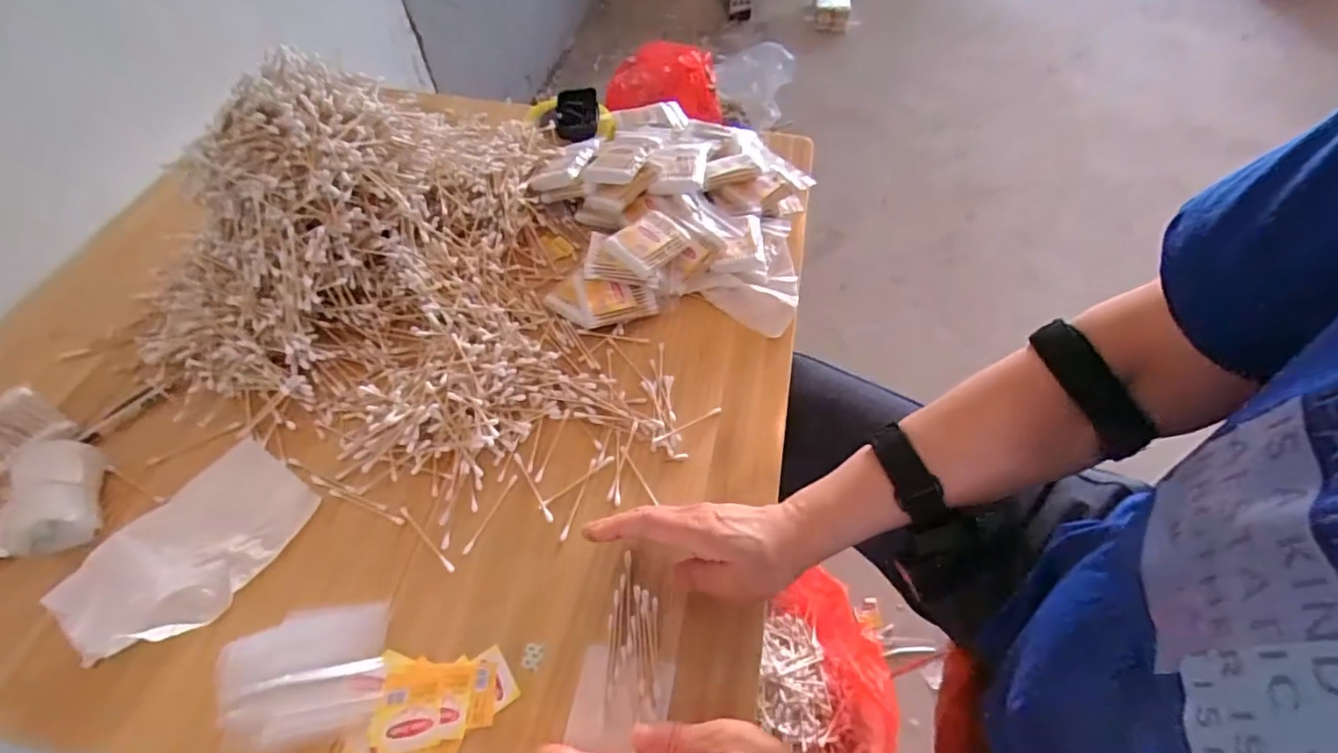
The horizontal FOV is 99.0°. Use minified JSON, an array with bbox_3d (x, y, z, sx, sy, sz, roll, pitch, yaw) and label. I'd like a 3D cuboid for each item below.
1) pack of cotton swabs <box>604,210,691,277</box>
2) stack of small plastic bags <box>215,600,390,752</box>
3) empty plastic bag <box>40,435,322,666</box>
[{"bbox_3d":[-0.021,-0.143,0.599,0.062,0.014,0.076,40,60,11],"label":"pack of cotton swabs"},{"bbox_3d":[-0.261,0.211,0.408,0.110,0.007,0.085,-8,57,-7],"label":"stack of small plastic bags"},{"bbox_3d":[-0.380,0.136,0.456,0.110,0.015,0.170,28,60,15],"label":"empty plastic bag"}]

